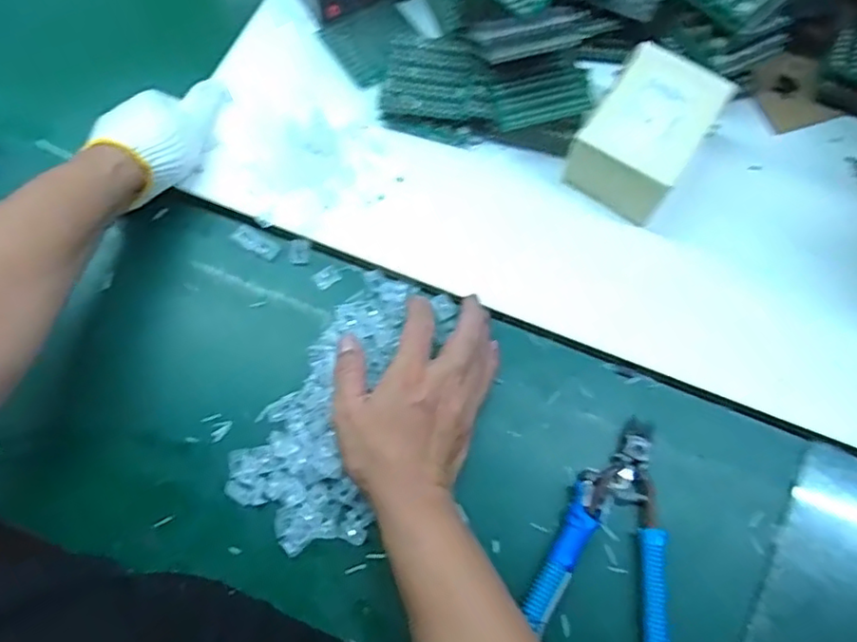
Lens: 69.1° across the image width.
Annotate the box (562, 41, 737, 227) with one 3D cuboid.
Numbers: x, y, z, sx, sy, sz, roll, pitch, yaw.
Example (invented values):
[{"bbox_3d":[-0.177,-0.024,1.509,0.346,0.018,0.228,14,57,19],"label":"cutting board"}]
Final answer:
[{"bbox_3d":[0.188,-0.162,0.547,0.090,0.069,0.130,33,75,10],"label":"box"}]

